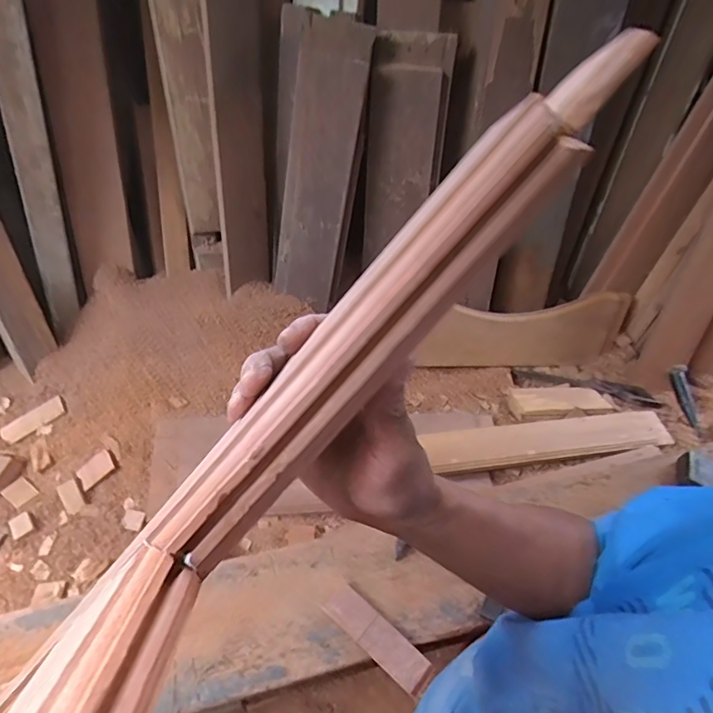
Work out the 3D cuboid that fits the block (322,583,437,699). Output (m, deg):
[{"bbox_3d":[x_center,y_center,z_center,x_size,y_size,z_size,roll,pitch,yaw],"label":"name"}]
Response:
[{"bbox_3d":[0.030,0.382,0.692,0.164,0.012,0.047,35,61,24],"label":"block"}]

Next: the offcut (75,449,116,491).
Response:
[{"bbox_3d":[-0.513,0.220,0.999,0.084,0.010,0.052,-37,70,9],"label":"offcut"}]

